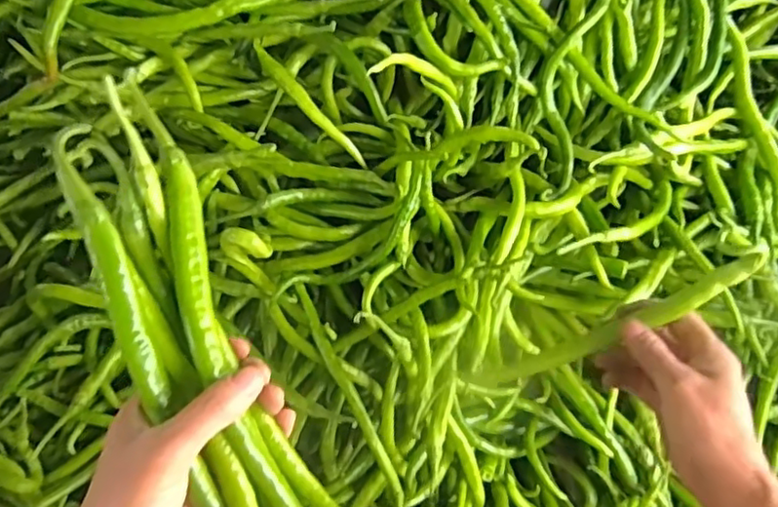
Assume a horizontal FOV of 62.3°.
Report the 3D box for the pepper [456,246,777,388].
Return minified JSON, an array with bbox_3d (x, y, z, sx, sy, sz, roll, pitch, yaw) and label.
[{"bbox_3d":[0.151,0.053,0.446,0.212,0.034,0.018,-29,57,22],"label":"pepper"}]

